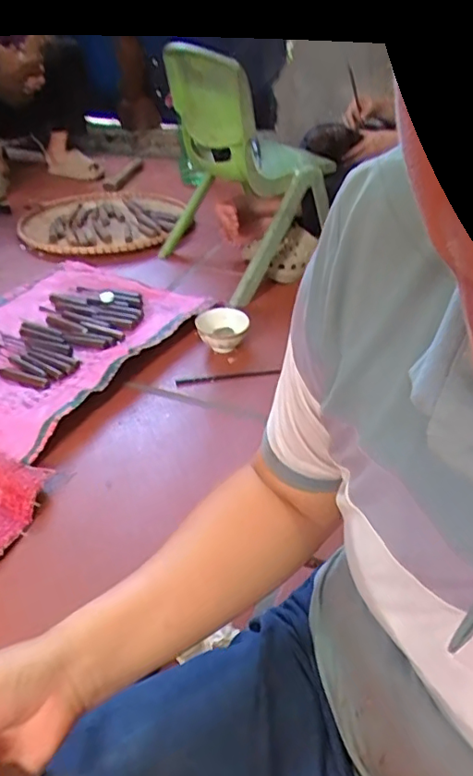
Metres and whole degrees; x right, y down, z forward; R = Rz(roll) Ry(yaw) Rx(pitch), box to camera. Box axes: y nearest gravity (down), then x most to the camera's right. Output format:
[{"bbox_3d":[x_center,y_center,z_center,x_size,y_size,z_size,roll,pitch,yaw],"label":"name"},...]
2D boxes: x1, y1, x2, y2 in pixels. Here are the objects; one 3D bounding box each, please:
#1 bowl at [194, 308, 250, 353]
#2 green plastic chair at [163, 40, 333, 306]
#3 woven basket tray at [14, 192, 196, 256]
[{"bbox_3d":[-0.031,-0.114,1.144,0.106,0.066,0.116,-10,38,-14],"label":"bowl"},{"bbox_3d":[0.023,-0.515,1.321,0.324,0.429,0.416,-22,42,-28],"label":"green plastic chair"},{"bbox_3d":[-0.386,-0.502,1.680,0.488,0.054,0.483,-9,37,-13],"label":"woven basket tray"}]

